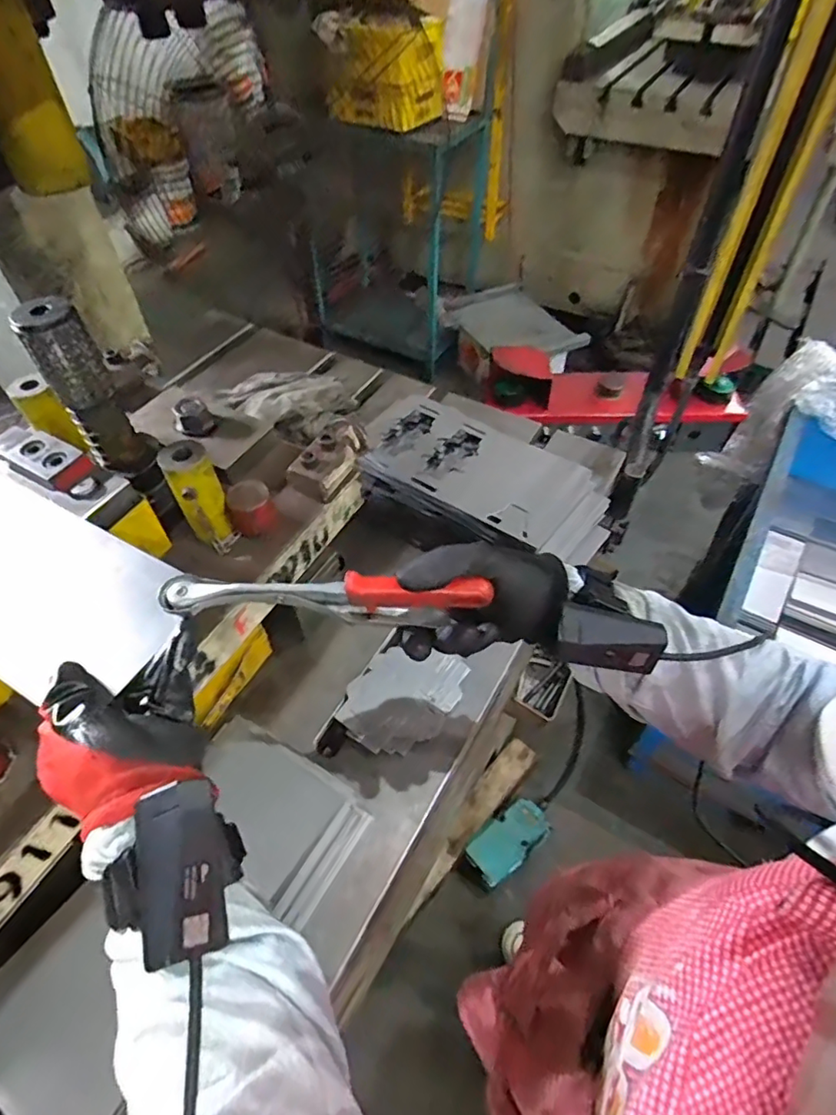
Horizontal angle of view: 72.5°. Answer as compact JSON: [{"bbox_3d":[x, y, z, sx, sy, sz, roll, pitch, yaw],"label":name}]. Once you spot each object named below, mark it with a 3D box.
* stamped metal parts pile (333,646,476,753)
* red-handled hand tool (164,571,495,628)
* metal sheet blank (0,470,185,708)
[{"bbox_3d":[-0.015,0.135,0.565,0.090,0.027,0.125,31,59,23],"label":"stamped metal parts pile"},{"bbox_3d":[-0.064,0.030,0.381,0.213,0.057,0.021,1,52,5],"label":"red-handled hand tool"},{"bbox_3d":[-0.284,0.017,0.418,0.239,0.008,0.120,25,57,19],"label":"metal sheet blank"}]

